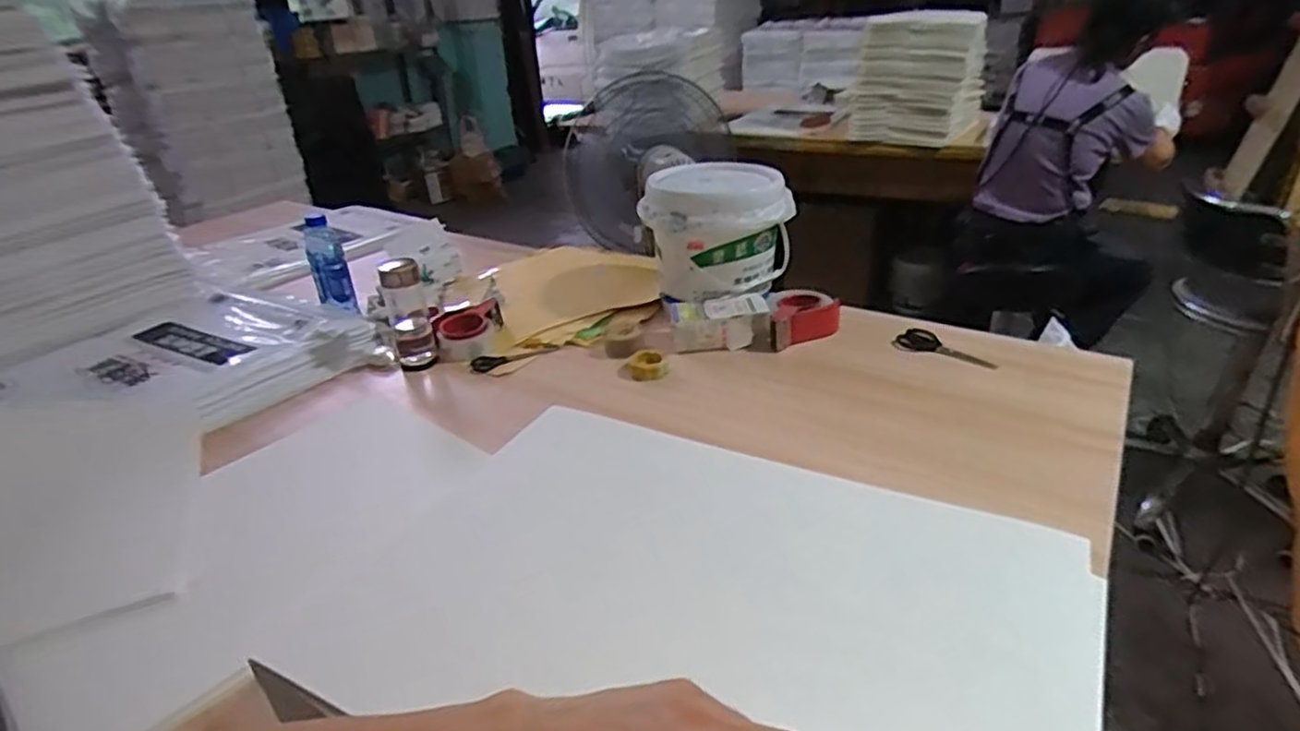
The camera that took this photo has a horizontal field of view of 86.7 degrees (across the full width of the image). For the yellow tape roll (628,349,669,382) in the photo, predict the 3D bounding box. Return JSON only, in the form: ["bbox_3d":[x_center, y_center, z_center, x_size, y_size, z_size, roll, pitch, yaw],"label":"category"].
[{"bbox_3d":[-0.002,-0.002,1.177,0.065,0.026,0.066,-3,29,2],"label":"yellow tape roll"}]

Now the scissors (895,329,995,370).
[{"bbox_3d":[0.506,-0.033,1.177,0.164,0.010,0.082,16,34,31],"label":"scissors"}]

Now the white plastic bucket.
[{"bbox_3d":[0.127,-0.266,1.328,0.273,0.192,0.244,-1,29,5],"label":"white plastic bucket"}]

